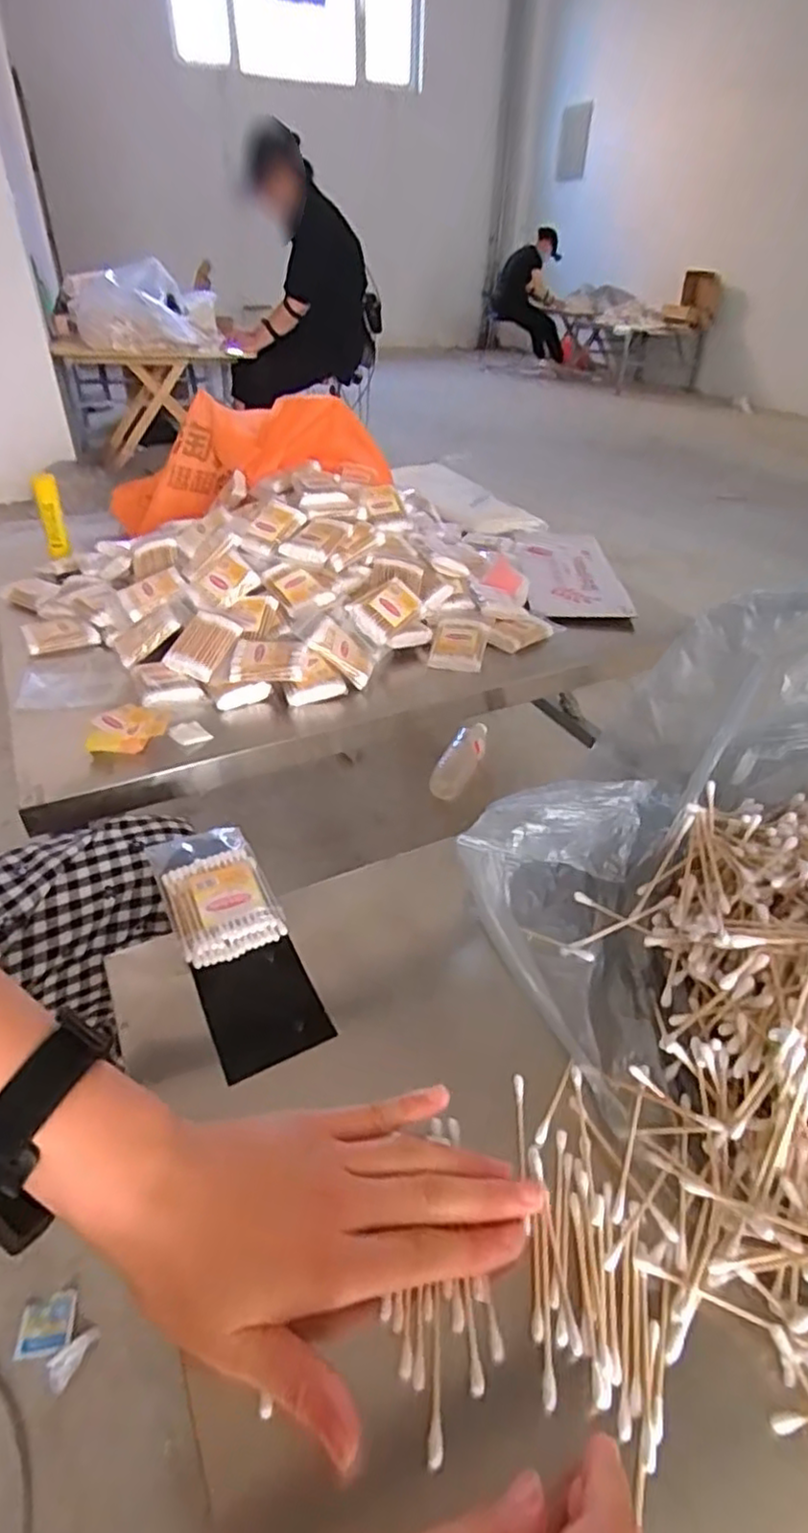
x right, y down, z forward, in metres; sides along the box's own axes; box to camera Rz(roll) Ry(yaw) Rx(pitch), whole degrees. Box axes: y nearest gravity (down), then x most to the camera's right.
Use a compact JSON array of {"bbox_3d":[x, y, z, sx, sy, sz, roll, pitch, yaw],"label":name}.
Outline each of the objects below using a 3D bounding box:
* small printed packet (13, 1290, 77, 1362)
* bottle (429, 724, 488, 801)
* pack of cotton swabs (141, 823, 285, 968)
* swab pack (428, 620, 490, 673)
[{"bbox_3d":[-0.340,0.531,0.648,0.048,0.006,0.048,-6,38,-12],"label":"small printed packet"},{"bbox_3d":[0.113,-0.019,1.338,0.071,0.059,0.211,13,38,14],"label":"bottle"},{"bbox_3d":[-0.124,0.082,0.447,0.063,0.018,0.112,-17,41,-24],"label":"pack of cotton swabs"},{"bbox_3d":[0.060,-0.134,0.746,0.059,0.020,0.069,1,53,18],"label":"swab pack"}]

